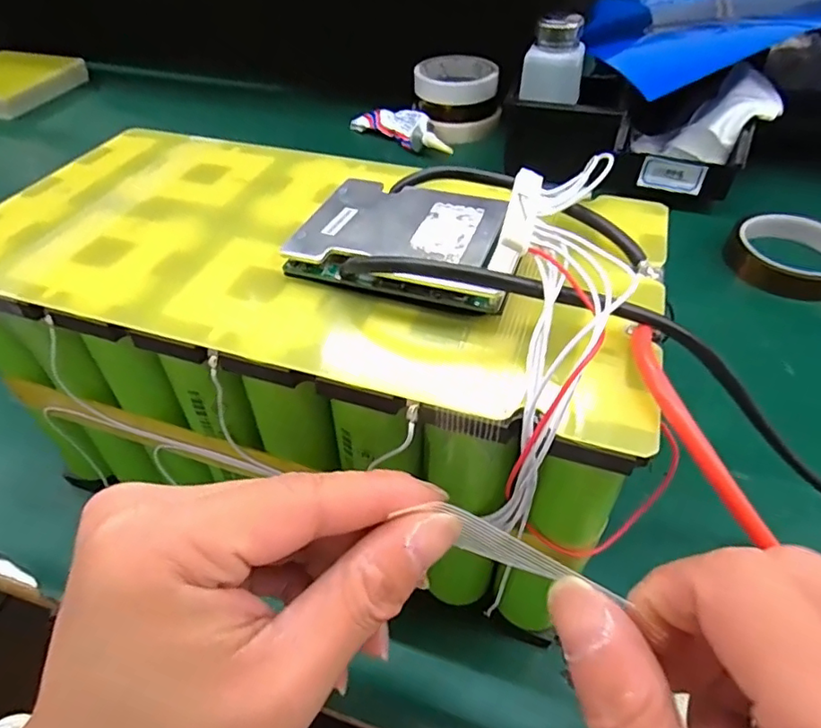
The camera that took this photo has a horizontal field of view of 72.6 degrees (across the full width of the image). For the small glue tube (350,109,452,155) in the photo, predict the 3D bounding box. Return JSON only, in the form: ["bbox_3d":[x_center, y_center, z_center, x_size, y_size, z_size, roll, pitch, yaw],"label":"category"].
[{"bbox_3d":[-0.004,-0.257,0.604,0.134,0.030,0.039,35,56,29],"label":"small glue tube"}]

